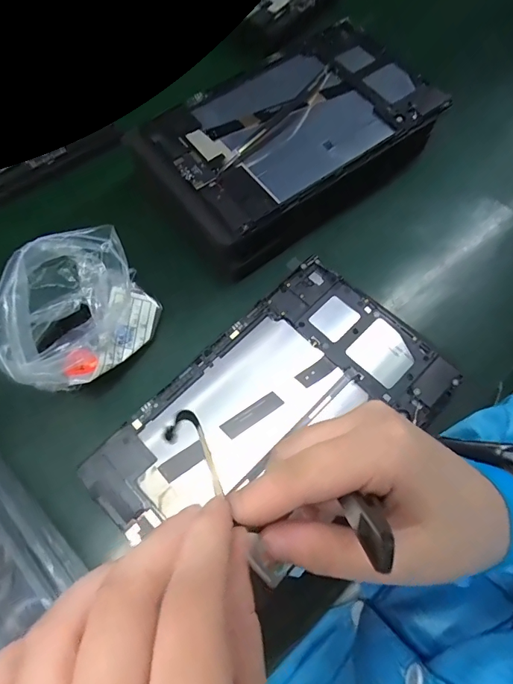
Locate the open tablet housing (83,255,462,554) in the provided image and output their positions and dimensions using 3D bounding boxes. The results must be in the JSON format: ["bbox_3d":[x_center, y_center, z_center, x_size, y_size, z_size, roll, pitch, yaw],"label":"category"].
[{"bbox_3d":[0.014,0.054,0.294,0.236,0.012,0.142,-42,72,-16],"label":"open tablet housing"}]

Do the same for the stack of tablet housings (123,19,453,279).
[{"bbox_3d":[0.033,-0.189,0.381,0.259,0.048,0.164,-34,70,-13],"label":"stack of tablet housings"}]

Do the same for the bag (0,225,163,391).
[{"bbox_3d":[-0.139,-0.024,0.311,0.116,0.049,0.100,-36,70,-14],"label":"bag"}]

